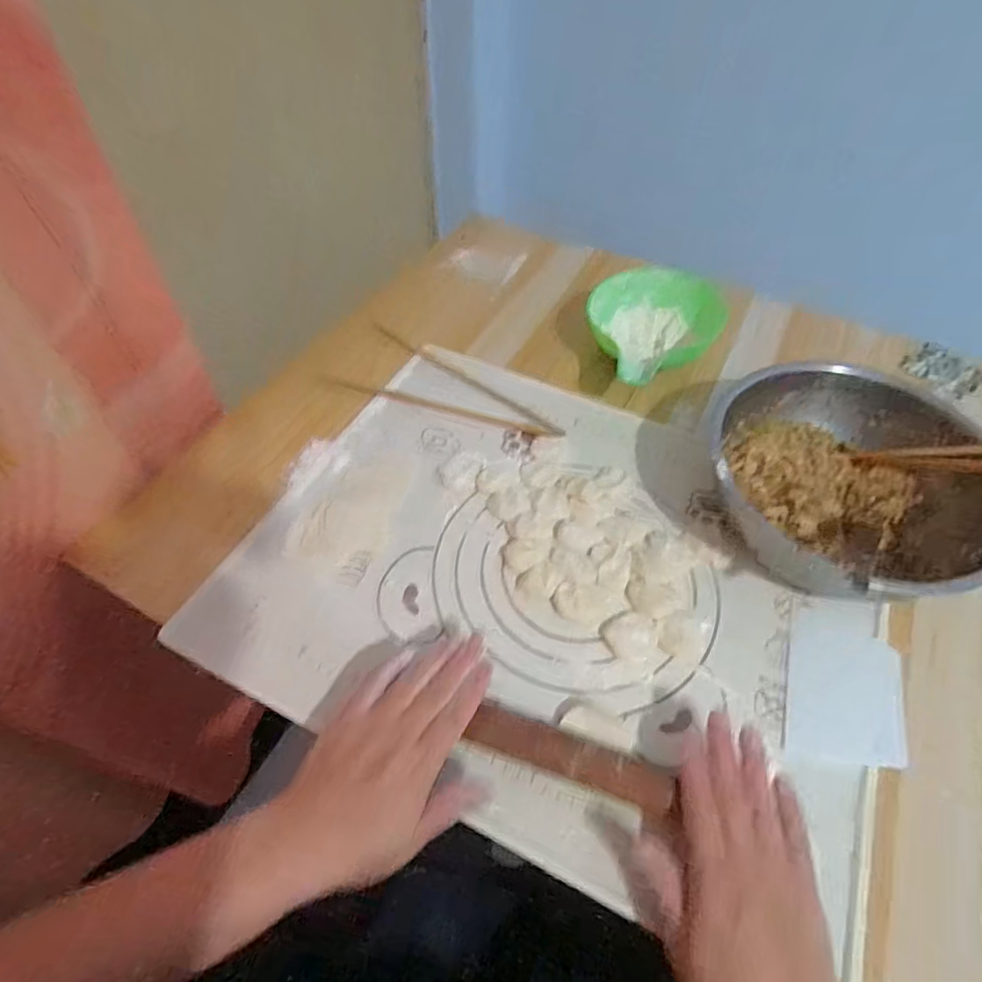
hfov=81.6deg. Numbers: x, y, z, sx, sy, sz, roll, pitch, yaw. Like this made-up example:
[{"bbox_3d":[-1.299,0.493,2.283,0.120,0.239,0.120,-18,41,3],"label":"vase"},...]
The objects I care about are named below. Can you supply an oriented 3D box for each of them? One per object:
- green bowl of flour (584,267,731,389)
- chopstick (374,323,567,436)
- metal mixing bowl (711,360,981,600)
[{"bbox_3d":[0.178,-0.181,0.633,0.138,0.062,0.146,21,54,14],"label":"green bowl of flour"},{"bbox_3d":[-0.030,-0.124,0.620,0.265,0.010,0.015,34,58,22],"label":"chopstick"},{"bbox_3d":[0.308,-0.017,0.483,0.191,0.098,0.198,1,52,-1],"label":"metal mixing bowl"}]

